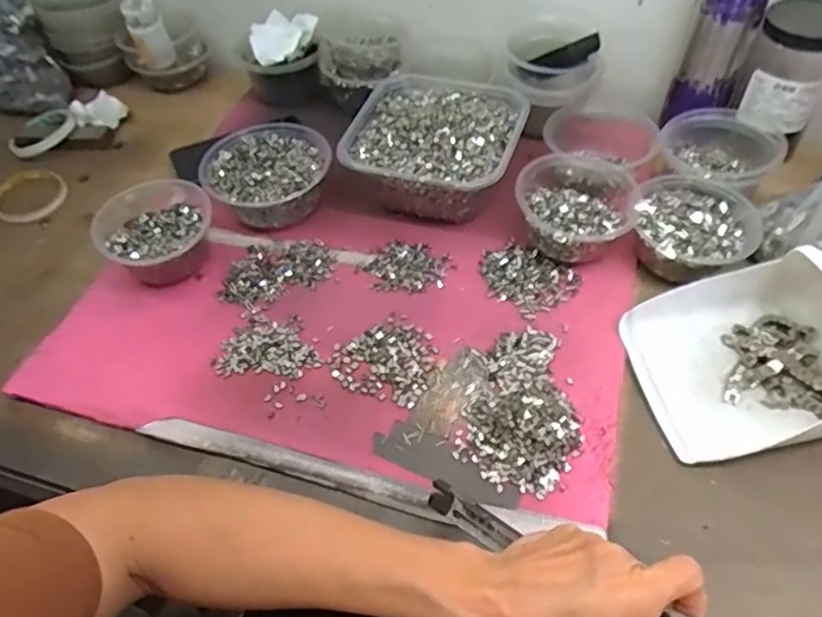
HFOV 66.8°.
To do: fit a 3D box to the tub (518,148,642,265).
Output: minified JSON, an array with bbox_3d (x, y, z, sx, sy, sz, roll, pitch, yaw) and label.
[{"bbox_3d":[0.168,-0.103,0.617,0.109,0.062,0.119,-2,52,3],"label":"tub"}]

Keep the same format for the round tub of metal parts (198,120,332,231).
[{"bbox_3d":[-0.149,-0.140,0.676,0.128,0.066,0.124,-2,52,3],"label":"round tub of metal parts"}]

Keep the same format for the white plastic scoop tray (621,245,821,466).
[{"bbox_3d":[0.290,0.029,0.502,0.190,0.075,0.156,-11,52,-4],"label":"white plastic scoop tray"}]

